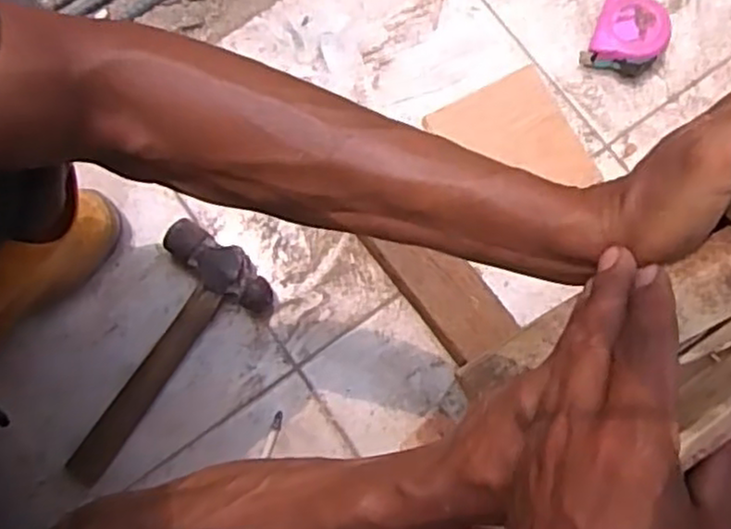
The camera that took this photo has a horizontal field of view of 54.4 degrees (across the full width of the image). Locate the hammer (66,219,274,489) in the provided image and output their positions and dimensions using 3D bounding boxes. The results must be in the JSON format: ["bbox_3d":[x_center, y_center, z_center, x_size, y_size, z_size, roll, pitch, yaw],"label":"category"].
[{"bbox_3d":[-0.195,0.094,0.685,0.120,0.035,0.256,29,79,7],"label":"hammer"}]

